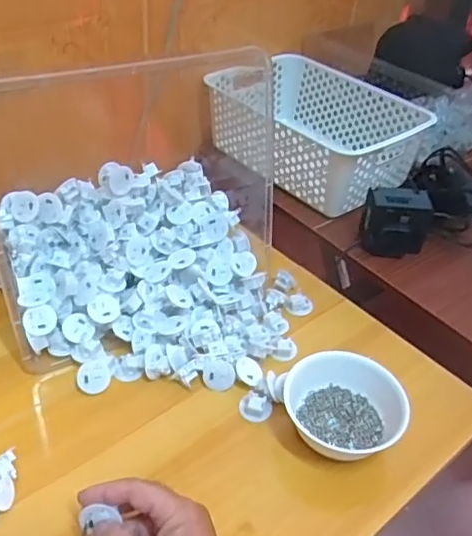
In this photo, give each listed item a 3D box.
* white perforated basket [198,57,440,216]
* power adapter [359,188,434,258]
[{"bbox_3d":[0.118,-0.208,0.886,0.300,0.113,0.209,34,47,29],"label":"white perforated basket"},{"bbox_3d":[0.205,-0.060,0.755,0.083,0.074,0.051,8,40,2],"label":"power adapter"}]

